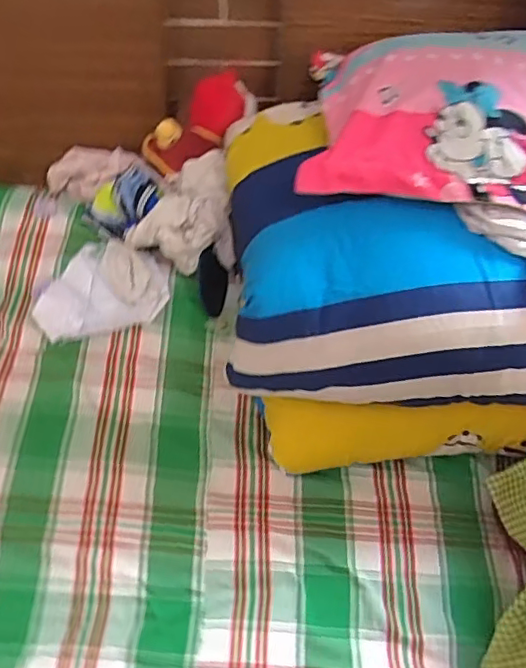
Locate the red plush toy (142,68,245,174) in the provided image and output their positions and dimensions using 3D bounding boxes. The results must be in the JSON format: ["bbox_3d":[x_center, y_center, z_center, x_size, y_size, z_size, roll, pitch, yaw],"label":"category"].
[{"bbox_3d":[-0.118,-0.376,1.023,0.218,0.080,0.121,-44,68,2],"label":"red plush toy"}]

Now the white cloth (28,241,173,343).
[{"bbox_3d":[-0.274,-0.081,0.986,0.227,0.064,0.189,-17,61,-12],"label":"white cloth"}]

